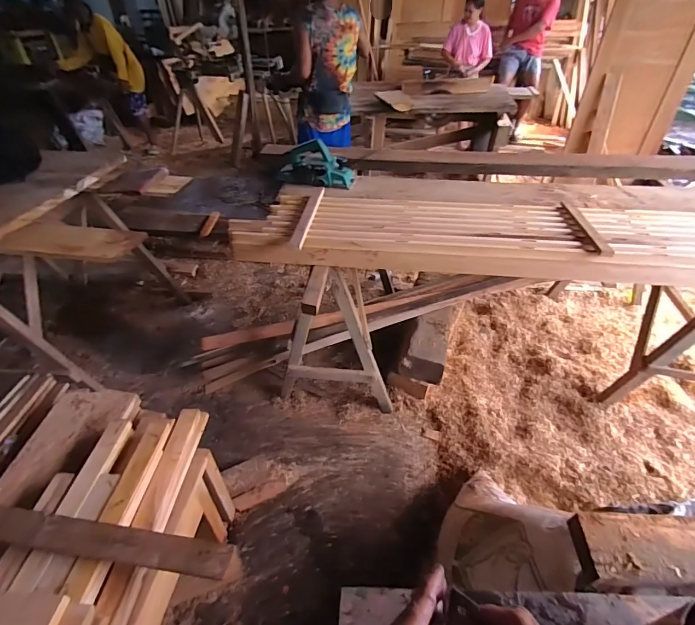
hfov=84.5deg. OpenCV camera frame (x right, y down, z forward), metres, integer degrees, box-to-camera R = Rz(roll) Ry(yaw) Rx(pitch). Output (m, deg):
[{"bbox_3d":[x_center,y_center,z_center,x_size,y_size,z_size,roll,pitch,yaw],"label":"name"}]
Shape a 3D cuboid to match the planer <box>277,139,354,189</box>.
[{"bbox_3d":[-0.139,-0.633,1.622,0.323,0.141,0.131,14,43,15],"label":"planer"}]

